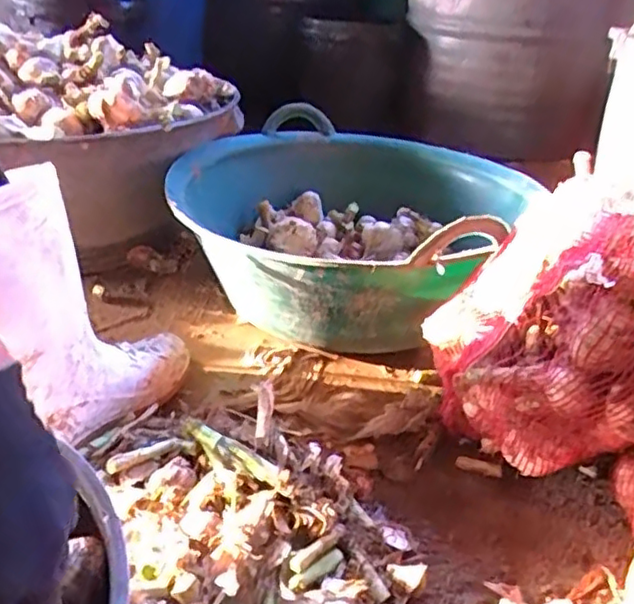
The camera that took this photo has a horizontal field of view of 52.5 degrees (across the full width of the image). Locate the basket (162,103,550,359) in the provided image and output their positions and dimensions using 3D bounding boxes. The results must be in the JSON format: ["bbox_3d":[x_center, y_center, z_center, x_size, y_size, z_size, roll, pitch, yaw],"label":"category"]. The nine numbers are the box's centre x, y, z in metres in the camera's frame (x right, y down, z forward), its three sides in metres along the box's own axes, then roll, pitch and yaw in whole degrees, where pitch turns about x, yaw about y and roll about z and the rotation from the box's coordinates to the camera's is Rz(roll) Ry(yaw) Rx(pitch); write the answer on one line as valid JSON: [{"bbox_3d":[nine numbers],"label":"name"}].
[{"bbox_3d":[0.045,-0.116,0.971,0.476,0.219,0.532,18,31,21],"label":"basket"}]

